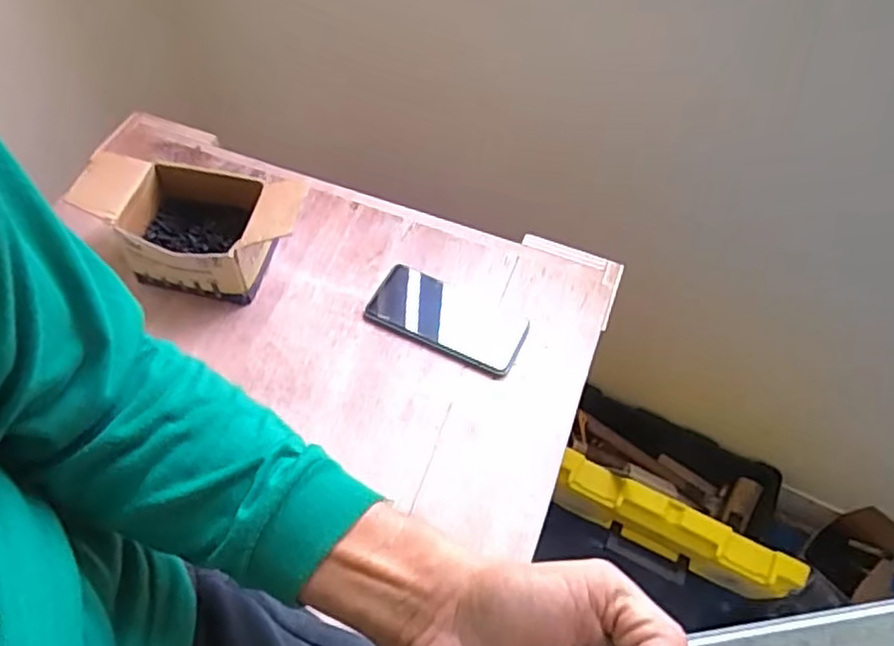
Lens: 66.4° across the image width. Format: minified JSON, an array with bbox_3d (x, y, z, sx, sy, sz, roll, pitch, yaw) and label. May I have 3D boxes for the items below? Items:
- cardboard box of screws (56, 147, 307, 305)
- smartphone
[{"bbox_3d":[-0.245,-0.096,0.679,0.206,0.100,0.109,8,55,1],"label":"cardboard box of screws"},{"bbox_3d":[0.001,-0.005,0.689,0.154,0.016,0.071,22,57,11],"label":"smartphone"}]

